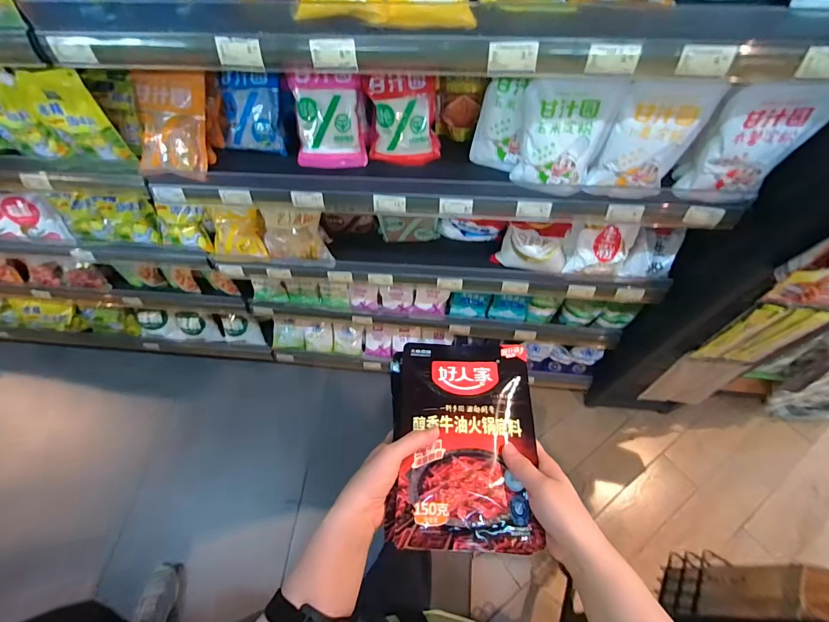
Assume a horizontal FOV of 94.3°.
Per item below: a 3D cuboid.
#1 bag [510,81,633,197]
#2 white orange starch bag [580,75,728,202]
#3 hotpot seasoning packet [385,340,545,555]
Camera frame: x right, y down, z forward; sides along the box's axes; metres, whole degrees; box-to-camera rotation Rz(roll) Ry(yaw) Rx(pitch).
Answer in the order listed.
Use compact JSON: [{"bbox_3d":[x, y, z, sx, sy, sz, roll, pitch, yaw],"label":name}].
[{"bbox_3d":[0.260,-0.302,0.682,0.147,0.197,0.049,13,62,10],"label":"bag"},{"bbox_3d":[0.405,-0.284,0.664,0.141,0.206,0.033,6,61,6],"label":"white orange starch bag"},{"bbox_3d":[0.053,0.140,0.434,0.159,0.019,0.221,1,61,3],"label":"hotpot seasoning packet"}]

